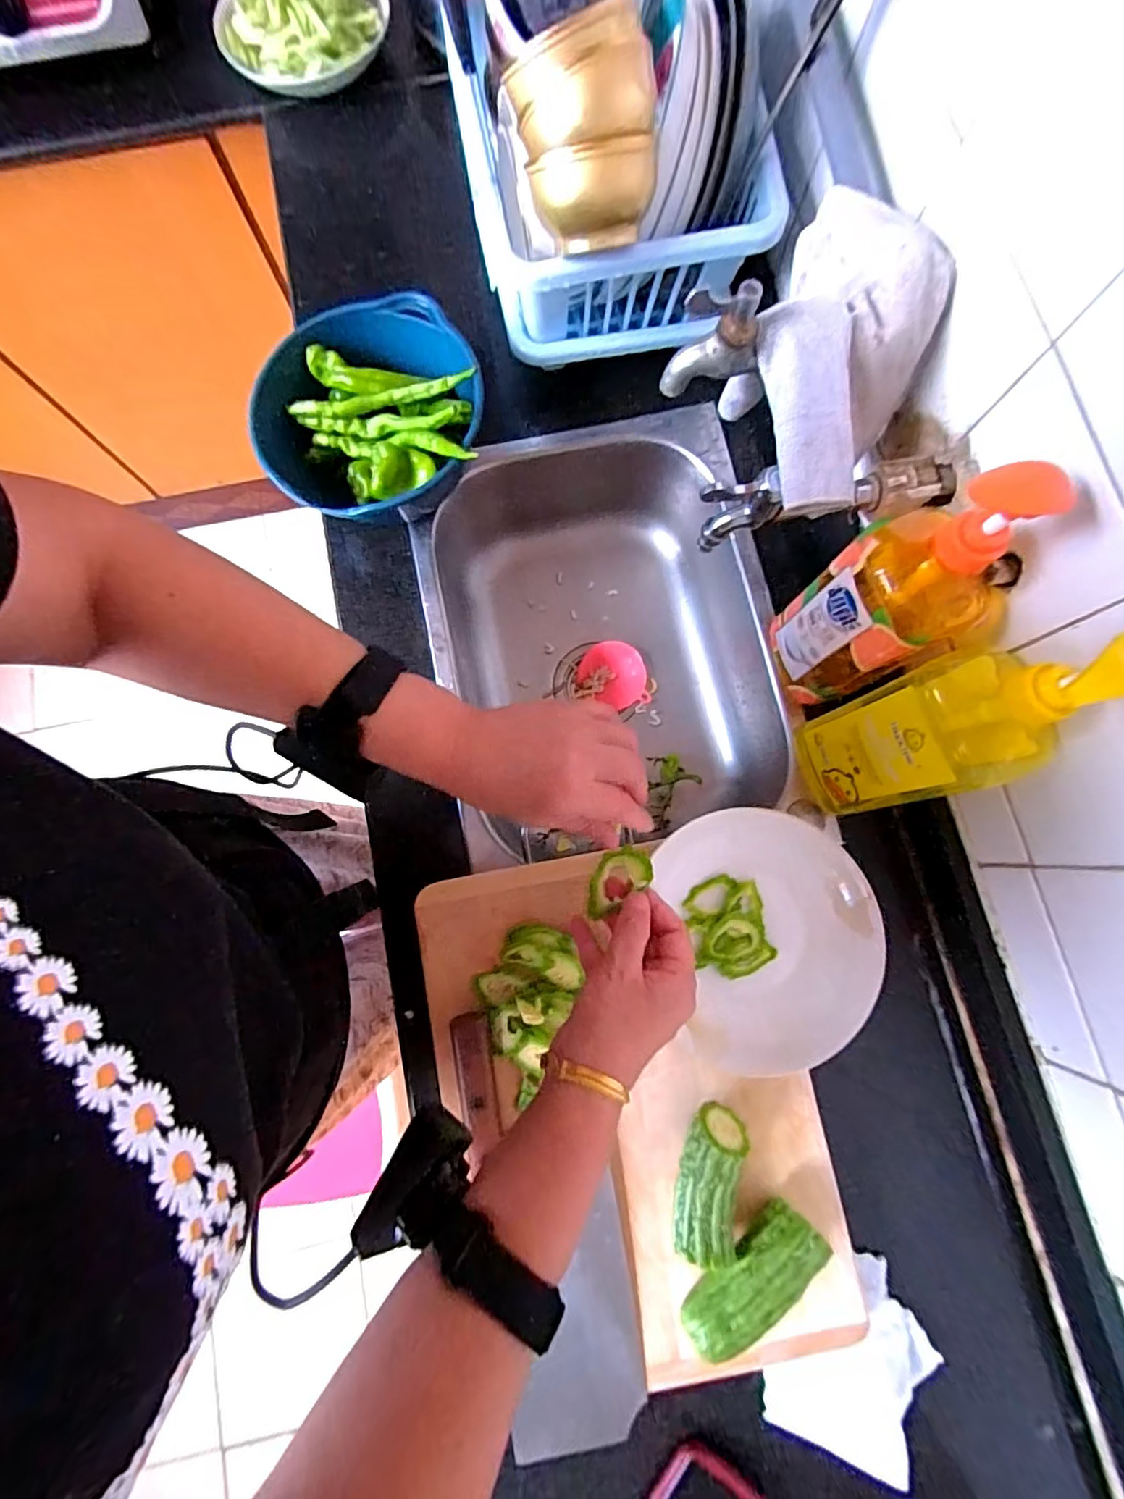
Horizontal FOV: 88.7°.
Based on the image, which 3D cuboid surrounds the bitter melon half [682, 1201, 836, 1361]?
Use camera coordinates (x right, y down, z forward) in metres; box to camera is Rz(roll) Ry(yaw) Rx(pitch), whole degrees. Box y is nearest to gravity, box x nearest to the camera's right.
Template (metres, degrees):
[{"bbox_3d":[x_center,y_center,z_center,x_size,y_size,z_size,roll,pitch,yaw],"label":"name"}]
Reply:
[{"bbox_3d":[0.139,0.387,0.426,0.114,0.050,0.039,-44,82,-7],"label":"bitter melon half"}]

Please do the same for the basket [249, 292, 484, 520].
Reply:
[{"bbox_3d":[-0.178,-0.301,0.554,0.209,0.098,0.206,-18,80,-3],"label":"basket"}]

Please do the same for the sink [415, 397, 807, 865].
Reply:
[{"bbox_3d":[0.038,-0.138,0.648,0.340,0.154,0.378,-10,79,-2],"label":"sink"}]

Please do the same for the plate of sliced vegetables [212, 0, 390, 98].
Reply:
[{"bbox_3d":[-0.300,-0.859,0.664,0.167,0.053,0.172,0,79,0],"label":"plate of sliced vegetables"}]

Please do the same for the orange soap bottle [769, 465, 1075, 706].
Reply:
[{"bbox_3d":[0.251,-0.115,0.427,0.096,0.251,0.096,0,79,0],"label":"orange soap bottle"}]

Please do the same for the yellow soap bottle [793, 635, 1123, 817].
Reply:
[{"bbox_3d":[0.272,-0.014,0.412,0.092,0.261,0.088,-16,80,-3],"label":"yellow soap bottle"}]

